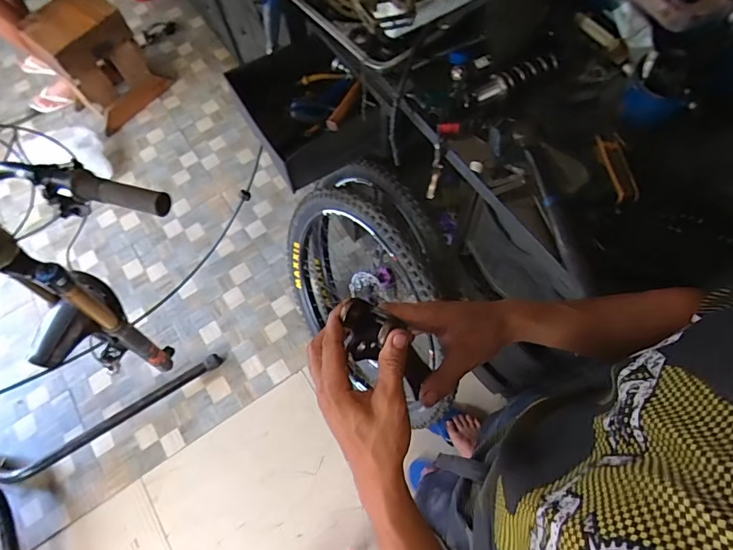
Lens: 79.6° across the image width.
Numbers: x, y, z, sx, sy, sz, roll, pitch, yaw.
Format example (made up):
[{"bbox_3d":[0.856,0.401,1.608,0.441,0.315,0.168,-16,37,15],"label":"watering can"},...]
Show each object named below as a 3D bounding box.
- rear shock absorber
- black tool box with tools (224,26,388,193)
[{"bbox_3d":[0.261,-0.350,0.768,0.180,0.032,0.033,-31,70,-9],"label":"rear shock absorber"},{"bbox_3d":[-0.142,-0.402,1.054,0.272,0.126,0.336,-27,69,-7],"label":"black tool box with tools"}]

